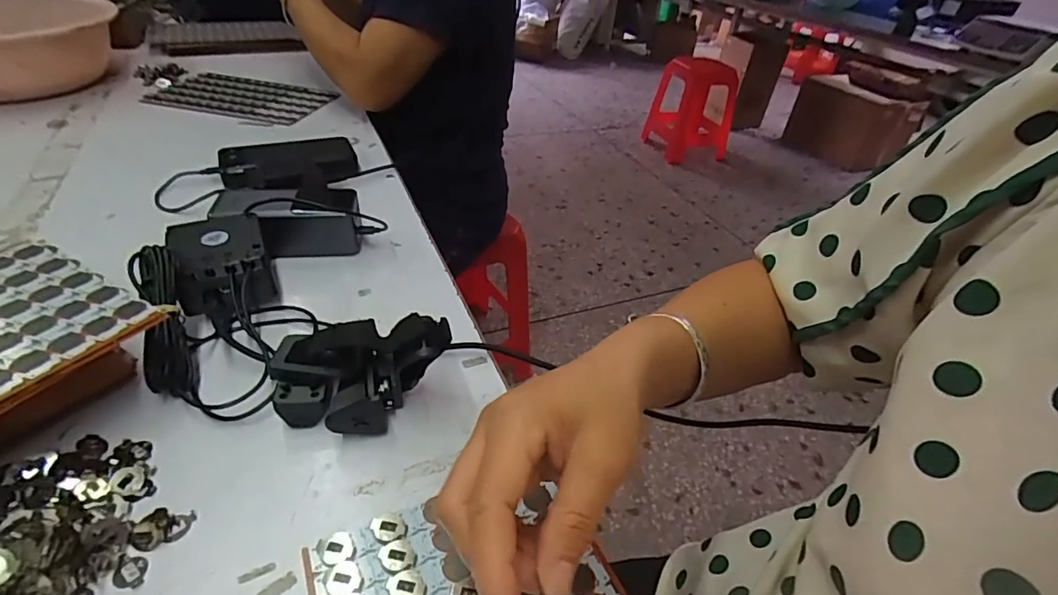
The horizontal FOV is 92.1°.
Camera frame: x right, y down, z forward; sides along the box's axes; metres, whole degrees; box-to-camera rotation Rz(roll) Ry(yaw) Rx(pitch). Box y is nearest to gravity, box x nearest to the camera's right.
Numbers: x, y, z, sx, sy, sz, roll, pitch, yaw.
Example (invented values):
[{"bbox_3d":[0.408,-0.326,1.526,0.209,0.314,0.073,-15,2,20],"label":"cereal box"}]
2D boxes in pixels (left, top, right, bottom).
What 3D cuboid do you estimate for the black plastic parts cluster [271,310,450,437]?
[{"bbox_3d":[-0.116,0.057,0.351,0.115,0.069,0.054,1,39,-5],"label":"black plastic parts cluster"}]

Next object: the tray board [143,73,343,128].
[{"bbox_3d":[-0.492,-0.346,0.873,0.287,0.005,0.160,12,39,7],"label":"tray board"}]

